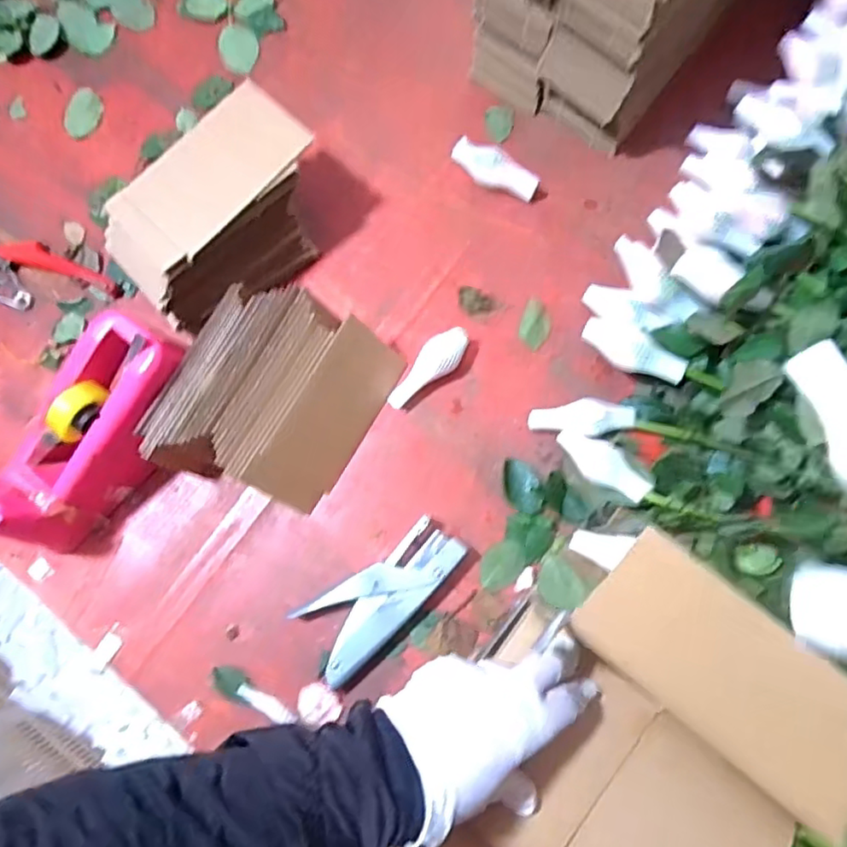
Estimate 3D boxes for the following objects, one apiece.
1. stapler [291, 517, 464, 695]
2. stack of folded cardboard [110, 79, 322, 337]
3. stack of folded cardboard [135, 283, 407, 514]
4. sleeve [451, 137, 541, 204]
[{"bbox_3d":[-0.032,0.141,0.518,0.145,0.026,0.066,-39,81,-6],"label":"stapler"},{"bbox_3d":[-0.172,-0.178,0.551,0.187,0.106,0.112,-42,81,-6],"label":"stack of folded cardboard"},{"bbox_3d":[-0.125,-0.021,0.531,0.149,0.080,0.177,31,81,7],"label":"stack of folded cardboard"},{"bbox_3d":[0.069,-0.240,0.595,0.084,0.032,0.027,23,80,6],"label":"sleeve"}]

